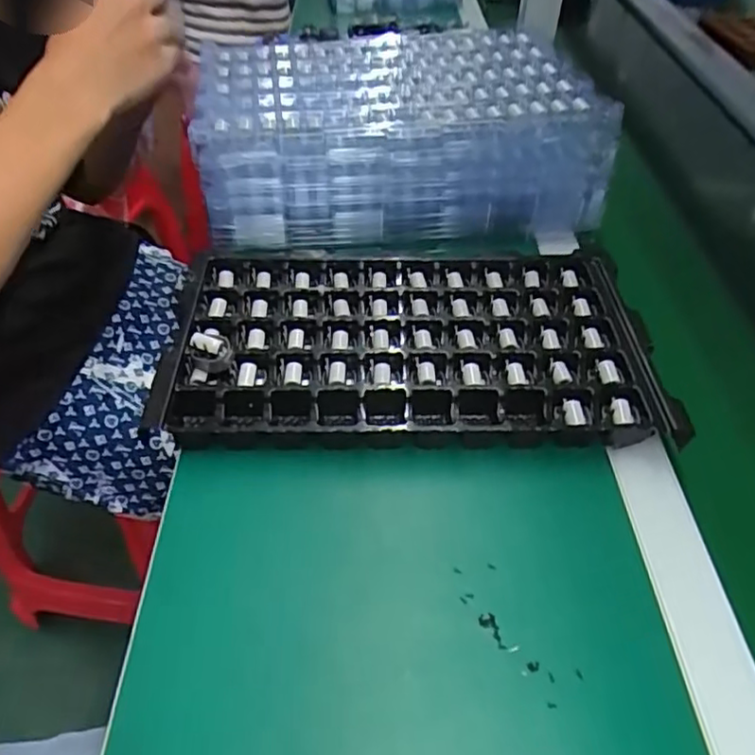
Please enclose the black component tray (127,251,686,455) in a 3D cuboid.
[{"bbox_3d":[0.023,-0.027,0.496,0.352,0.038,0.192,2,44,-1],"label":"black component tray"}]

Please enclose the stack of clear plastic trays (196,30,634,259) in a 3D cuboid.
[{"bbox_3d":[0.015,-0.244,0.644,0.368,0.112,0.223,-7,45,-10],"label":"stack of clear plastic trays"}]

